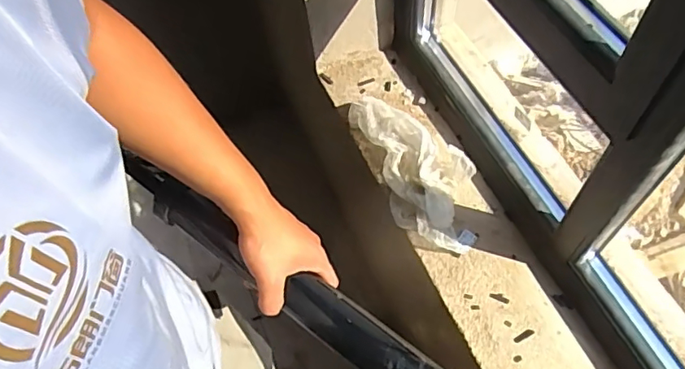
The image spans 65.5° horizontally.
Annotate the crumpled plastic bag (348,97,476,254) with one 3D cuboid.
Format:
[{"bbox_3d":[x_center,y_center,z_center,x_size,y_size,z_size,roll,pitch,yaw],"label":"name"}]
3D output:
[{"bbox_3d":[0.149,-0.050,1.121,0.182,0.070,0.413,-26,61,-9],"label":"crumpled plastic bag"}]

